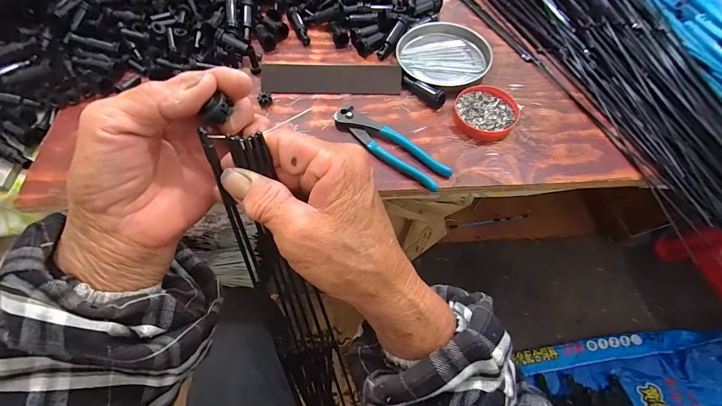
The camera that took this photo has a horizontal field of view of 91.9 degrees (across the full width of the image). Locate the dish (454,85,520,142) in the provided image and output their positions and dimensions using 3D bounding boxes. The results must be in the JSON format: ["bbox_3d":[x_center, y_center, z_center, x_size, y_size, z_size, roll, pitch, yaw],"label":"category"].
[{"bbox_3d":[0.165,-0.120,0.462,0.079,0.018,0.080,-1,62,2],"label":"dish"}]

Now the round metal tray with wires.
[{"bbox_3d":[0.122,-0.220,0.518,0.135,0.021,0.109,31,68,18],"label":"round metal tray with wires"}]

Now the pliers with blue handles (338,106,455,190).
[{"bbox_3d":[0.035,-0.072,0.439,0.164,0.013,0.040,37,70,20],"label":"pliers with blue handles"}]

